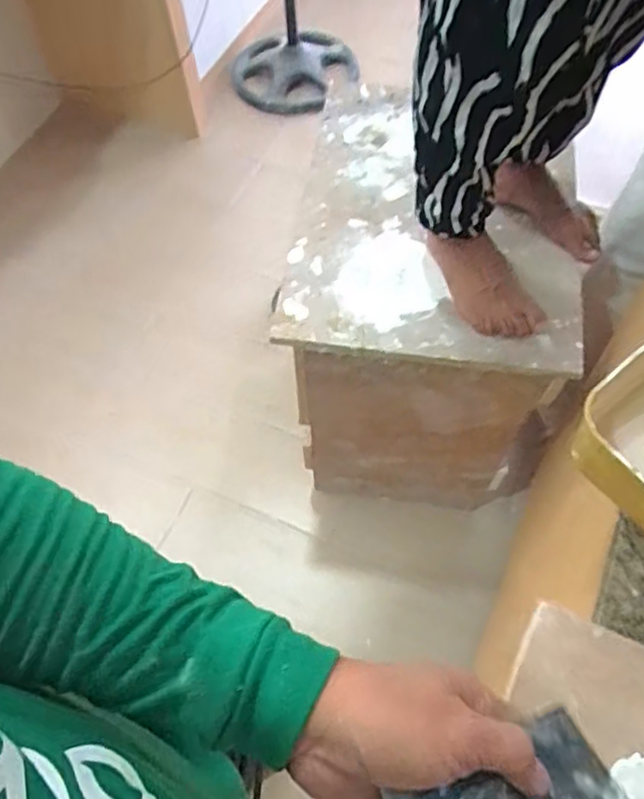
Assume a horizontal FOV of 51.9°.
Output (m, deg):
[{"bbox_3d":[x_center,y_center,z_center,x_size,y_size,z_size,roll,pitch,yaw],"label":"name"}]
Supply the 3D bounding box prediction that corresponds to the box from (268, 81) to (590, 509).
[{"bbox_3d":[0.204,-0.163,1.324,0.463,0.584,0.551,6,61,6],"label":"box"}]

